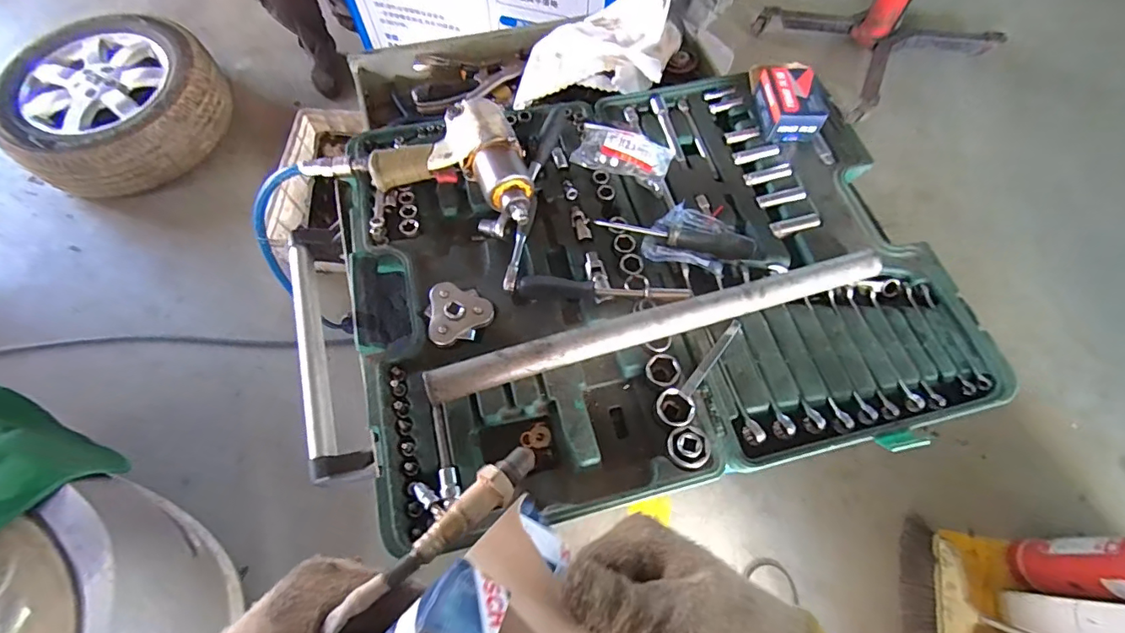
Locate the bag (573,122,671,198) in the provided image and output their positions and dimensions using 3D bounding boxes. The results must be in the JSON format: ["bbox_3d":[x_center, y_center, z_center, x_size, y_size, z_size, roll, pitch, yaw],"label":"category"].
[{"bbox_3d":[0.084,-0.219,0.665,0.122,0.033,0.075,21,68,8],"label":"bag"}]

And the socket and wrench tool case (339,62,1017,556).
[{"bbox_3d":[0.101,-0.071,0.596,0.689,0.080,0.546,-14,68,-7],"label":"socket and wrench tool case"}]

